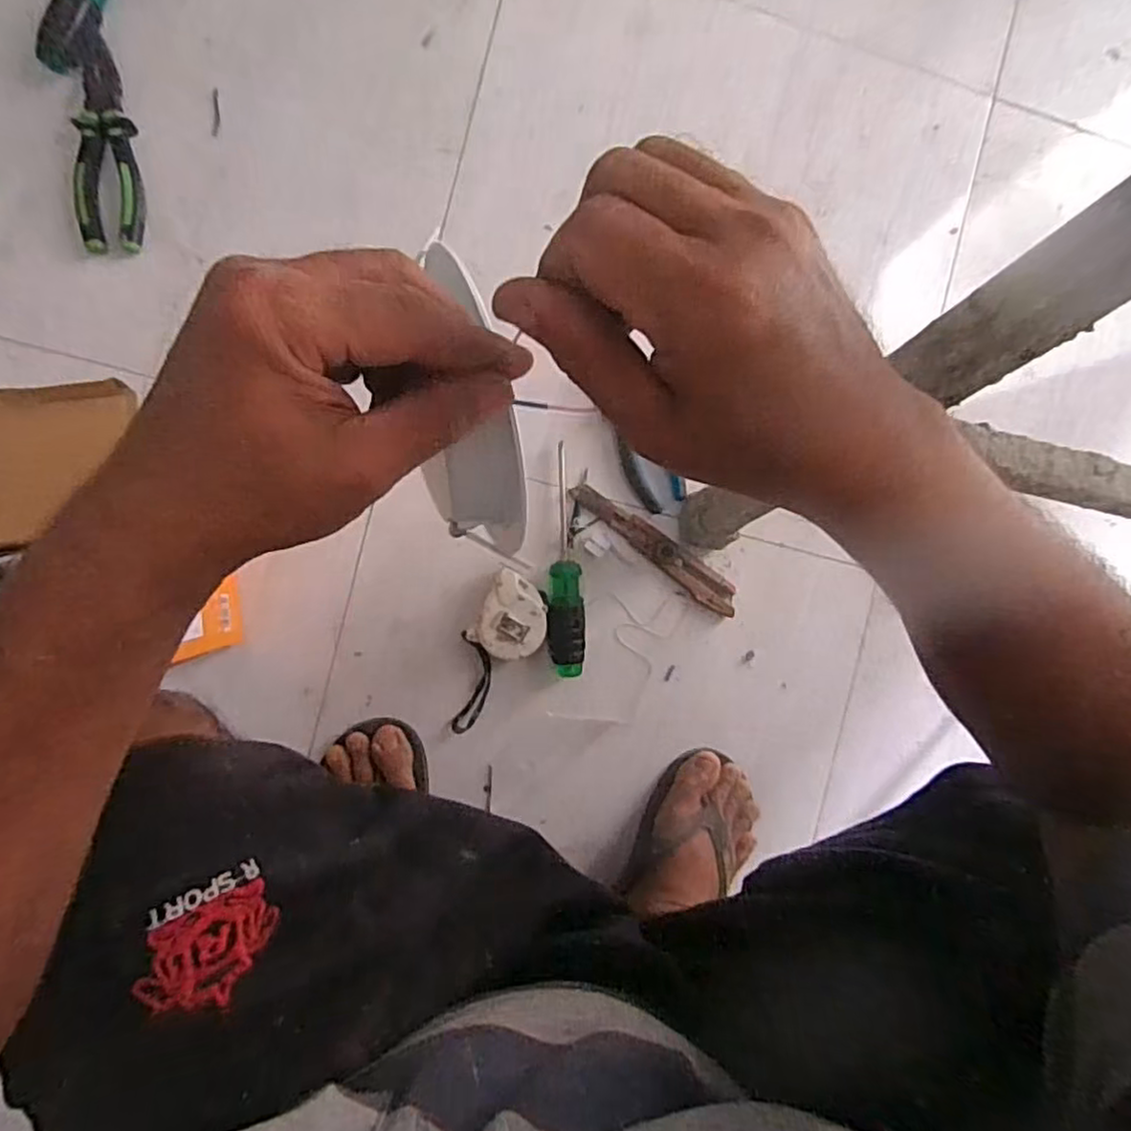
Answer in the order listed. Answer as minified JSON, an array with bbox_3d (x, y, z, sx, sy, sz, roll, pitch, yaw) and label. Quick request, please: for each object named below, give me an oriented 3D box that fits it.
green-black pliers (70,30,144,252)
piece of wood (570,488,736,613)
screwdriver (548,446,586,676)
[{"bbox_3d":[-0.396,-0.362,0.590,0.052,0.015,0.177,-2,91,-7],"label":"green-black pliers"},{"bbox_3d":[0.087,-0.017,0.656,0.191,0.009,0.028,37,86,-6],"label":"piece of wood"},{"bbox_3d":[0.001,-0.003,0.638,0.034,0.026,0.212,-1,91,-7],"label":"screwdriver"}]

